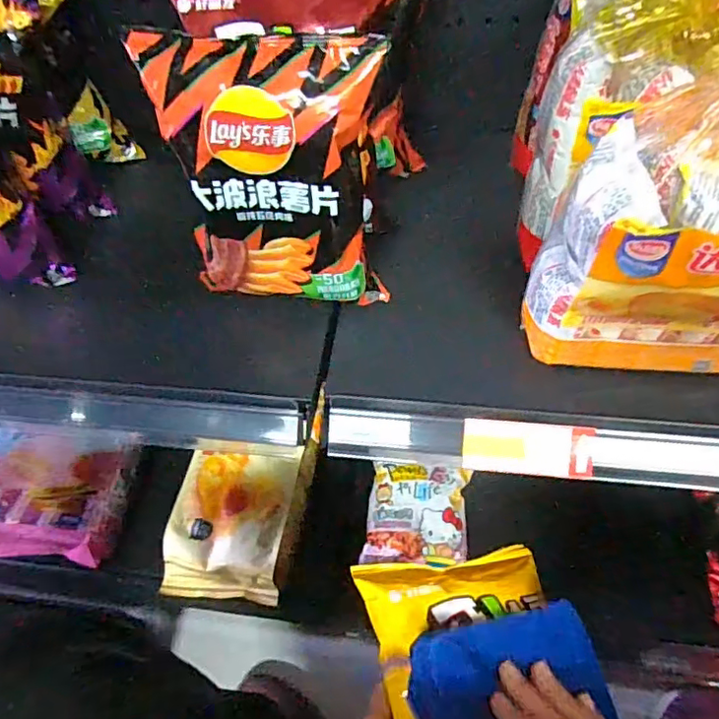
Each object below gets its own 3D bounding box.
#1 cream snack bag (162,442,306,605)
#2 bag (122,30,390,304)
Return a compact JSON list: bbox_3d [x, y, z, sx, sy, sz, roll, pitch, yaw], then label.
[{"bbox_3d":[-0.150,0.194,0.679,0.151,0.047,0.161,4,55,8],"label":"cream snack bag"},{"bbox_3d":[-0.062,-0.130,0.426,0.163,0.191,0.073,6,55,9],"label":"bag"}]

